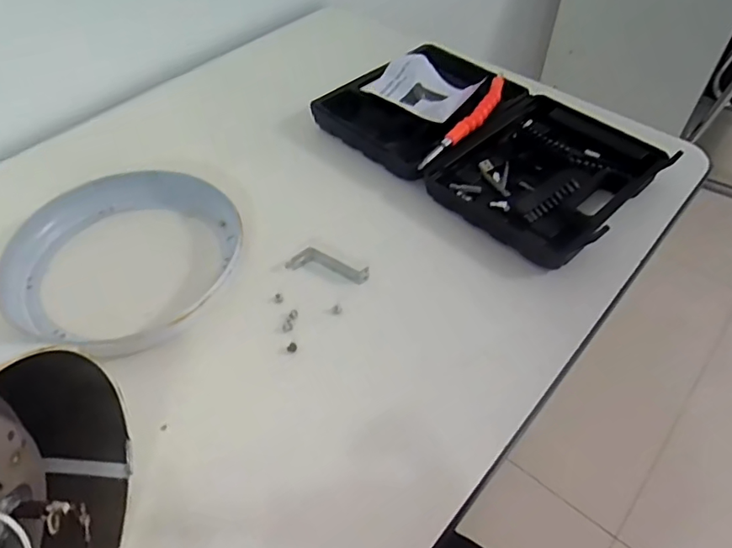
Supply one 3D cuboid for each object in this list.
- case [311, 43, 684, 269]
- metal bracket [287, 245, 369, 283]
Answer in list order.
[{"bbox_3d":[0.128,-0.149,0.609,0.336,0.048,0.203,37,58,25],"label":"case"},{"bbox_3d":[-0.034,-0.010,0.511,0.075,0.012,0.024,9,50,10],"label":"metal bracket"}]

